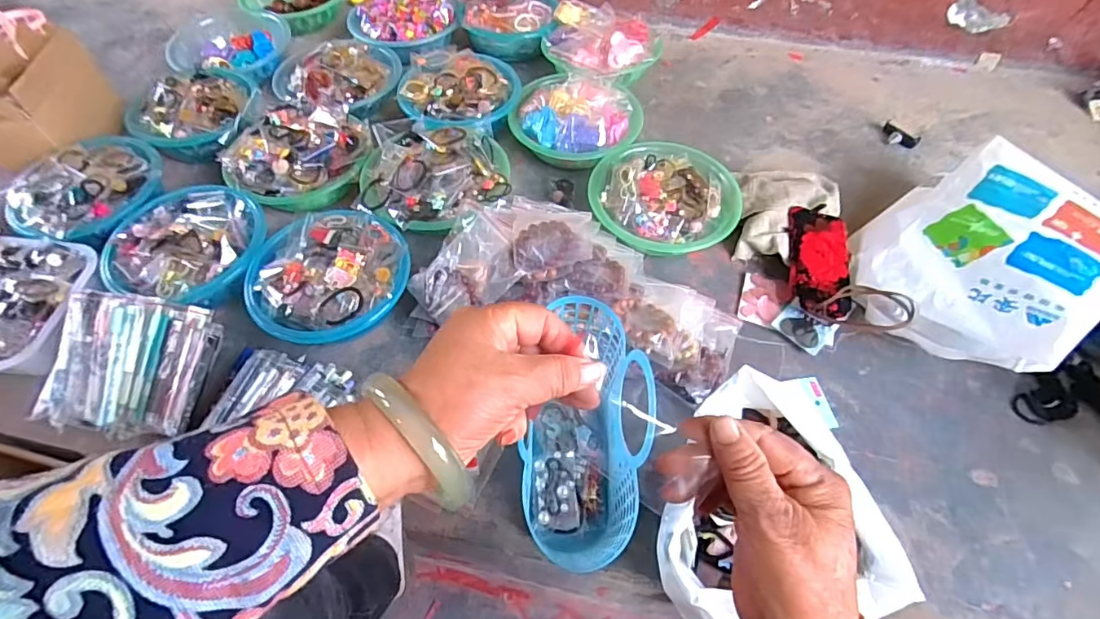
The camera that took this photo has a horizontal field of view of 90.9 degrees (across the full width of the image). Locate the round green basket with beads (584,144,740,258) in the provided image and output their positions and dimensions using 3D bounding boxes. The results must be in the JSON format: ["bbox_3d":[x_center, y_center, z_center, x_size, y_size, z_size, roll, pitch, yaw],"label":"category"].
[{"bbox_3d":[0.186,-0.188,0.898,0.234,0.069,0.207,7,54,2],"label":"round green basket with beads"}]

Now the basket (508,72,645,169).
[{"bbox_3d":[0.047,-0.339,0.998,0.234,0.101,0.196,7,54,2],"label":"basket"}]

